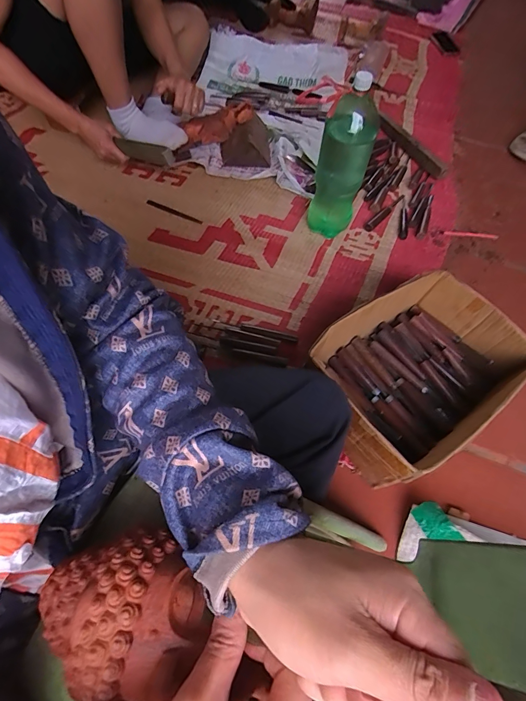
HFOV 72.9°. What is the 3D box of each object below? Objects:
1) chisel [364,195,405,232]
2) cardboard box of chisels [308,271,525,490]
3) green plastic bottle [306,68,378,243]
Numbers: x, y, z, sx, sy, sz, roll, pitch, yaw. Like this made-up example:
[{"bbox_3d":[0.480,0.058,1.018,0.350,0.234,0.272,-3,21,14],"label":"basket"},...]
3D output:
[{"bbox_3d":[0.327,-0.368,0.948,0.021,0.027,0.179,41,66,16],"label":"chisel"},{"bbox_3d":[0.255,0.031,0.610,0.324,0.138,0.239,-31,68,-19],"label":"cardboard box of chisels"},{"bbox_3d":[0.164,-0.383,0.754,0.099,0.352,0.087,13,61,2],"label":"green plastic bottle"}]

